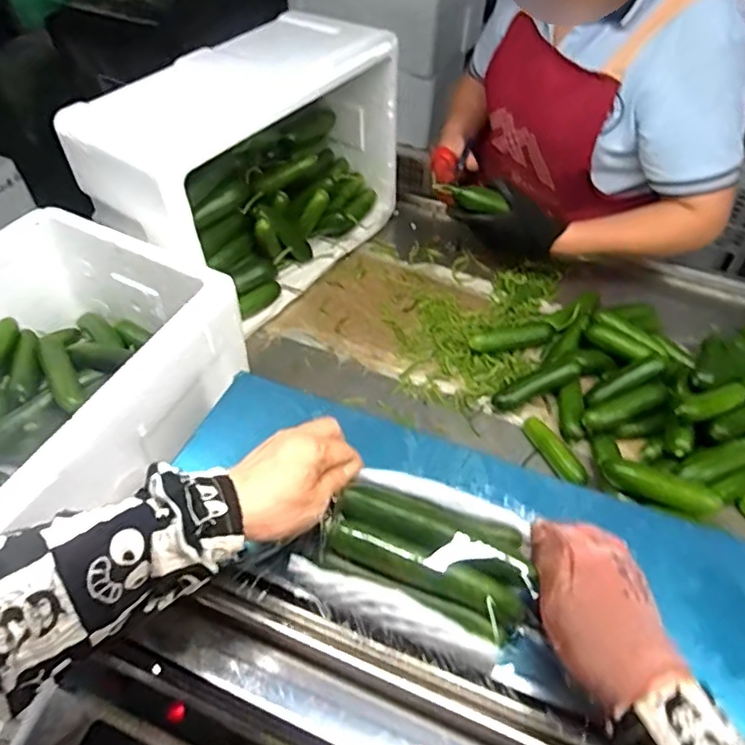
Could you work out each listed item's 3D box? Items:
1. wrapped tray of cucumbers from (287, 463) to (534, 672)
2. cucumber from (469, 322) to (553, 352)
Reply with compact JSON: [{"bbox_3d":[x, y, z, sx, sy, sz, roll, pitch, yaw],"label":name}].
[{"bbox_3d":[0.037,0.128,0.435,0.153,0.047,0.123,20,53,13],"label":"wrapped tray of cucumbers"},{"bbox_3d":[0.194,-0.045,0.827,0.122,0.024,0.028,-14,53,-14],"label":"cucumber"}]

